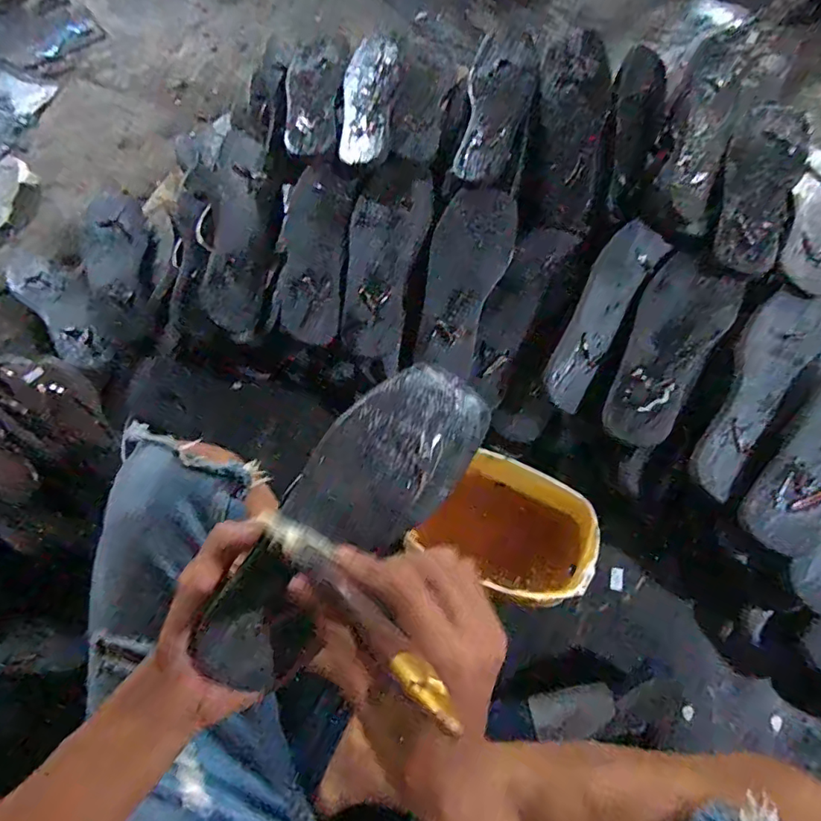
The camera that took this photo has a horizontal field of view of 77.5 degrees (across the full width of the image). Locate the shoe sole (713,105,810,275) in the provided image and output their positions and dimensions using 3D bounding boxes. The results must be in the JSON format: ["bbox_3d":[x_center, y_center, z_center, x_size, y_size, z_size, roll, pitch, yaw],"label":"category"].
[{"bbox_3d":[0.412,-0.270,0.606,0.086,0.045,0.224,23,69,12],"label":"shoe sole"}]

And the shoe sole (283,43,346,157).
[{"bbox_3d":[-0.135,-0.435,0.708,0.077,0.014,0.223,2,66,3],"label":"shoe sole"}]

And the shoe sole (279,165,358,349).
[{"bbox_3d":[-0.118,-0.194,0.637,0.078,0.011,0.227,3,81,3],"label":"shoe sole"}]

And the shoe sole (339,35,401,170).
[{"bbox_3d":[-0.055,-0.418,0.683,0.070,0.033,0.212,3,66,3],"label":"shoe sole"}]

